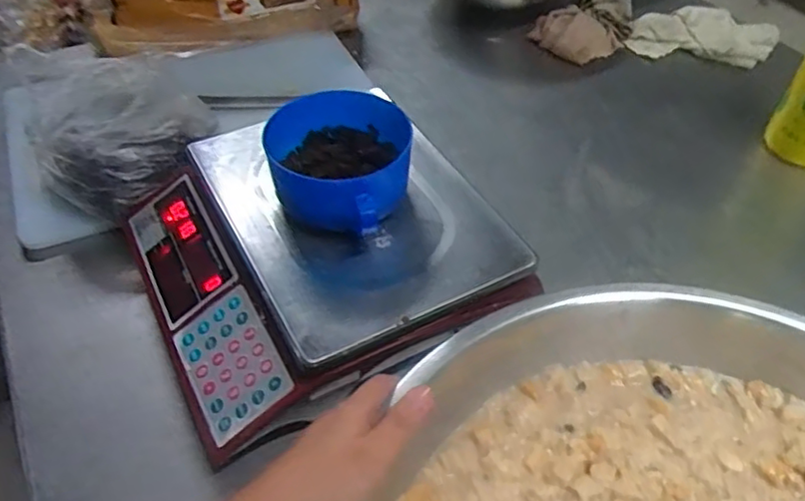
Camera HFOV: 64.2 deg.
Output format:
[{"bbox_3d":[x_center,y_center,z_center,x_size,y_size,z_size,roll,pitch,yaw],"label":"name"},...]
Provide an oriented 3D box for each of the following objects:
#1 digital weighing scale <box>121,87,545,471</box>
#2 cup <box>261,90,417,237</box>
[{"bbox_3d":[-0.084,-0.008,0.594,0.300,0.090,0.299,-22,52,-20],"label":"digital weighing scale"},{"bbox_3d":[-0.058,-0.072,0.568,0.124,0.077,0.129,4,48,3],"label":"cup"}]

